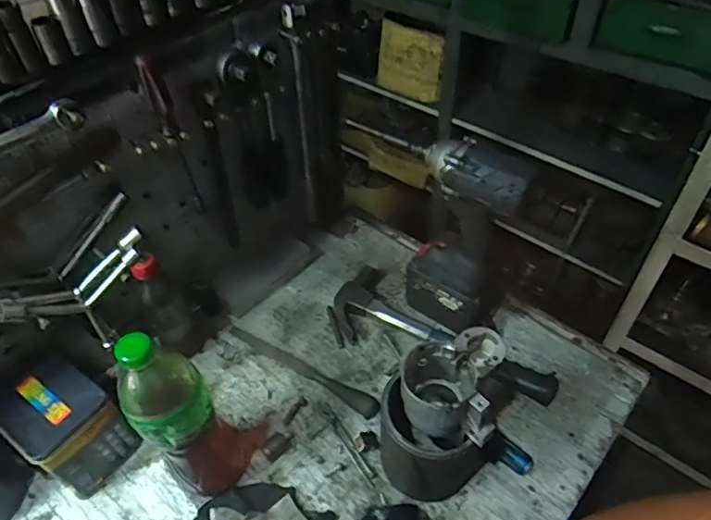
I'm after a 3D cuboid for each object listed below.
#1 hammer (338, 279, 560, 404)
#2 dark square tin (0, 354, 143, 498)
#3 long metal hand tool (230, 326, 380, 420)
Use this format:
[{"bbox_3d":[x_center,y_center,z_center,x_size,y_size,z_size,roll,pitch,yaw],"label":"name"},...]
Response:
[{"bbox_3d":[0.111,0.121,0.749,0.332,0.033,0.123,29,54,26],"label":"hammer"},{"bbox_3d":[-0.342,0.198,0.639,0.118,0.132,0.110,28,53,26],"label":"dark square tin"},{"bbox_3d":[-0.075,0.149,0.743,0.249,0.011,0.028,26,52,24],"label":"long metal hand tool"}]

